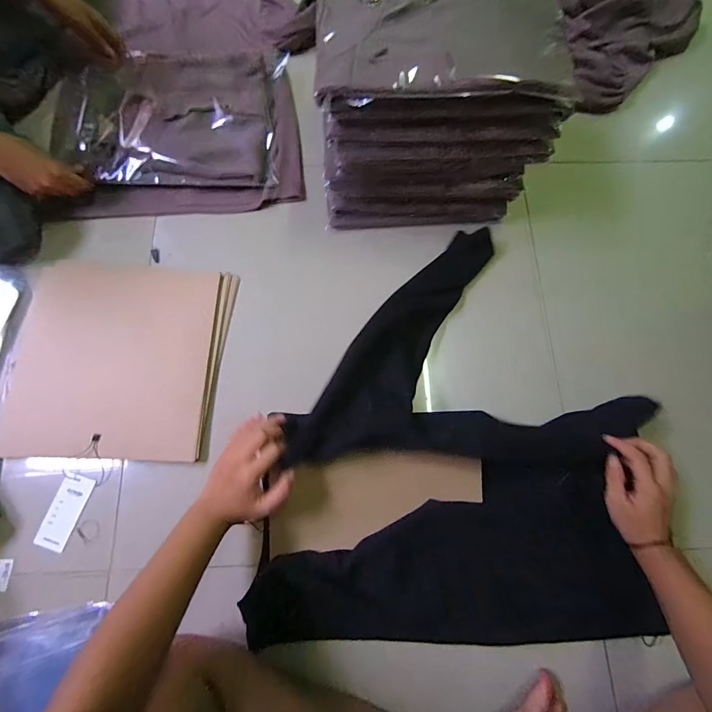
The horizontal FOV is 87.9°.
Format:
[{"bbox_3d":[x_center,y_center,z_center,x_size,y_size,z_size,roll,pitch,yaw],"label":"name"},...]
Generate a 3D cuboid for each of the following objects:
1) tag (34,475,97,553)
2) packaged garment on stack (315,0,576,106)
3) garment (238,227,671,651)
[{"bbox_3d":[-0.364,0.196,0.464,0.035,0.004,0.084,19,73,-5],"label":"tag"},{"bbox_3d":[0.092,-0.387,0.406,0.261,0.030,0.224,3,75,0],"label":"packaged garment on stack"},{"bbox_3d":[0.151,0.082,0.468,0.470,0.083,0.521,8,75,1],"label":"garment"}]

